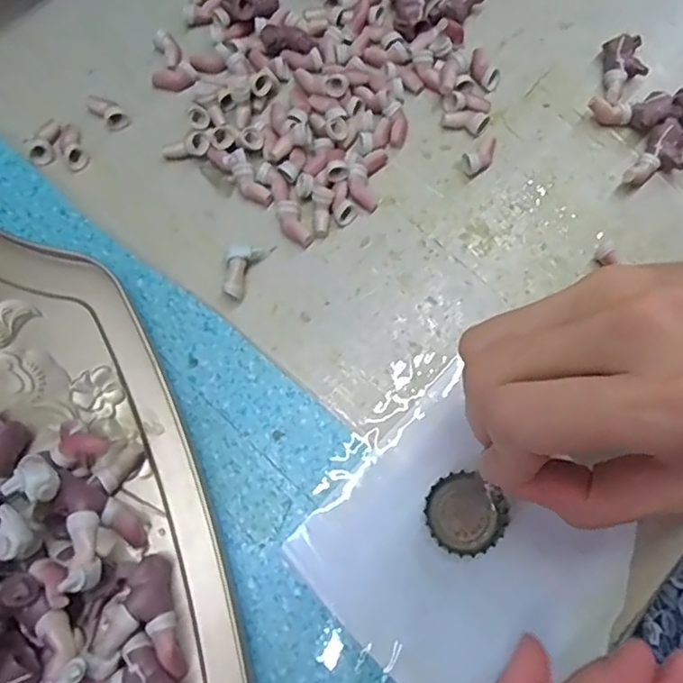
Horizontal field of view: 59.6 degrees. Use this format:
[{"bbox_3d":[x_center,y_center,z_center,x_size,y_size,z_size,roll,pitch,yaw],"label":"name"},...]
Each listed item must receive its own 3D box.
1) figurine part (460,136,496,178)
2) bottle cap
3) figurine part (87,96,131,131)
[{"bbox_3d":[0.060,-0.082,0.262,0.012,0.008,0.018,20,73,4],"label":"figurine part"},{"bbox_3d":[0.045,0.062,0.216,0.029,0.008,0.027,1,73,-2],"label":"bottle cap"},{"bbox_3d":[-0.103,-0.102,0.264,0.019,0.005,0.009,38,75,9],"label":"figurine part"}]

